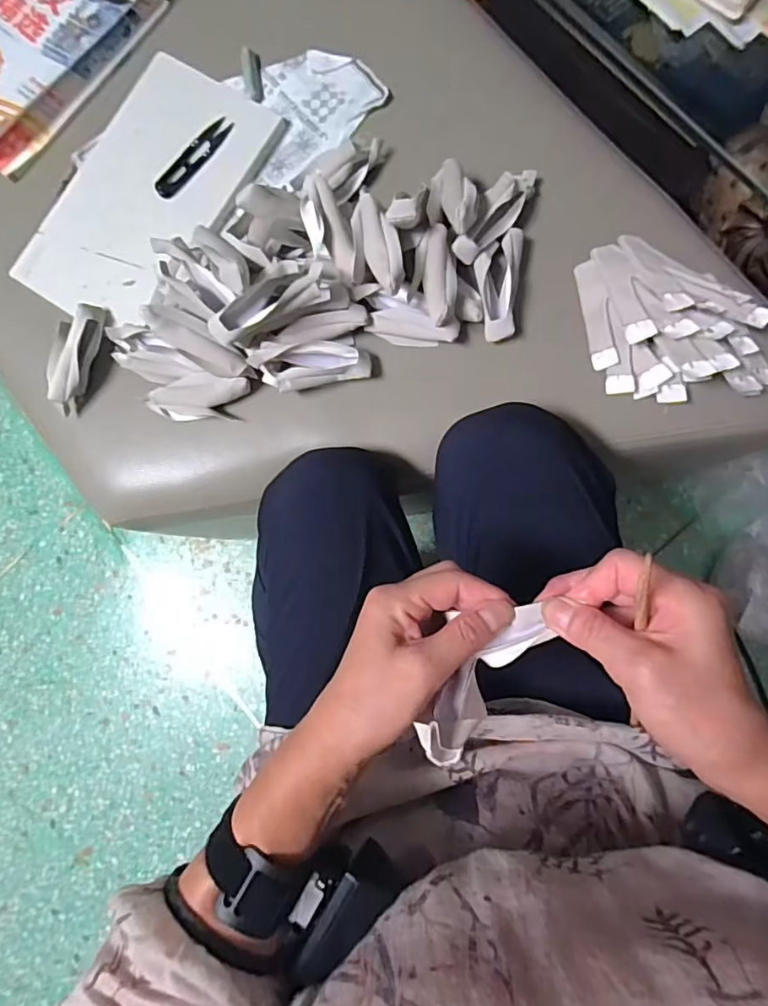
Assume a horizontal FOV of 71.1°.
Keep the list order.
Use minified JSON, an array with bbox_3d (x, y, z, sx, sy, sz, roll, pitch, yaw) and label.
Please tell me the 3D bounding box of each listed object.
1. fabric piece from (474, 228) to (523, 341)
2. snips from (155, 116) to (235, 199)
[{"bbox_3d":[0.104,-0.201,0.499,0.040,0.023,0.099,6,82,3],"label":"fabric piece"},{"bbox_3d":[-0.195,-0.355,0.553,0.025,0.007,0.104,38,85,7],"label":"snips"}]

